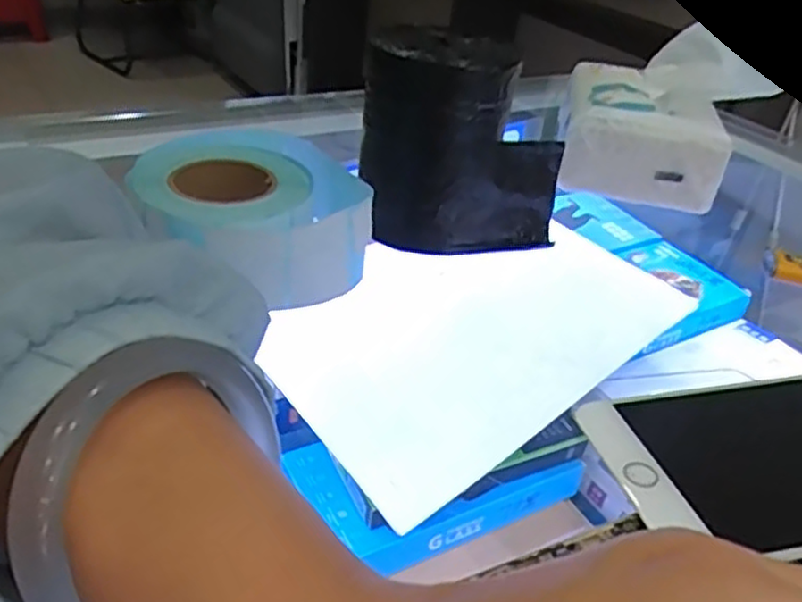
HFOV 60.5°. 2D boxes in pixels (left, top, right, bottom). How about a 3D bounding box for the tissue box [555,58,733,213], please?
[{"bbox_3d":[0.147,-0.109,0.438,0.098,0.054,0.106,12,34,7],"label":"tissue box"}]

